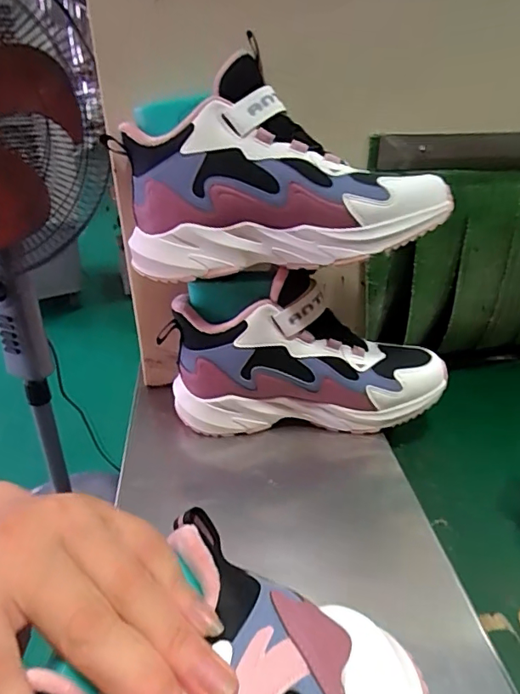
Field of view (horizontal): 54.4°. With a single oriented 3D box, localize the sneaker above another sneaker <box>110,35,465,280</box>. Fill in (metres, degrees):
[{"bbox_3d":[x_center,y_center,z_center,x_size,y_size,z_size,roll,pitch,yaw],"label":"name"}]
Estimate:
[{"bbox_3d":[0.013,-0.128,0.388,0.252,0.131,0.089,3,30,6],"label":"sneaker above another sneaker"}]

